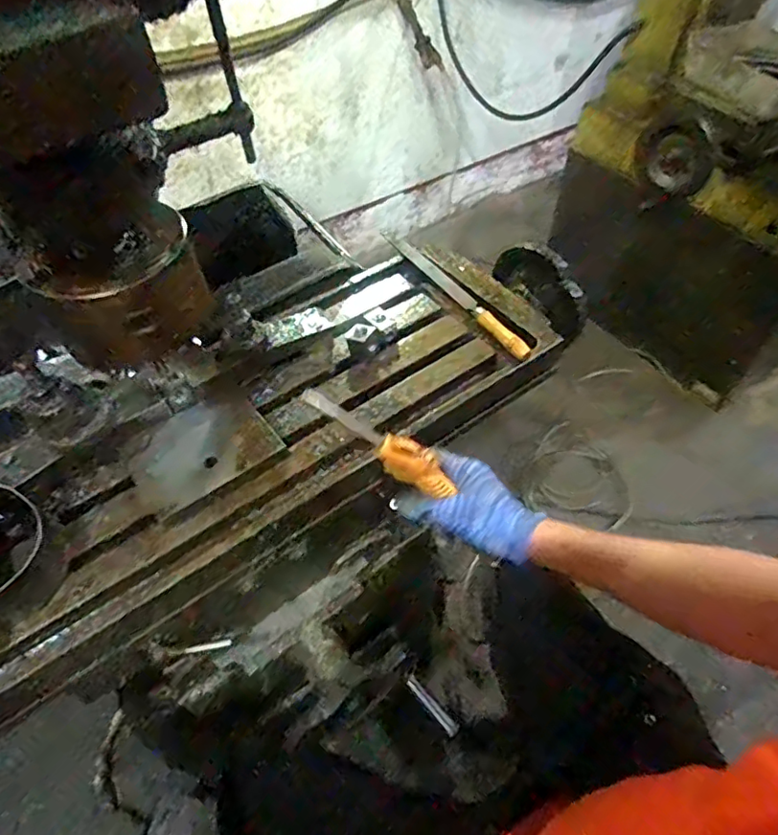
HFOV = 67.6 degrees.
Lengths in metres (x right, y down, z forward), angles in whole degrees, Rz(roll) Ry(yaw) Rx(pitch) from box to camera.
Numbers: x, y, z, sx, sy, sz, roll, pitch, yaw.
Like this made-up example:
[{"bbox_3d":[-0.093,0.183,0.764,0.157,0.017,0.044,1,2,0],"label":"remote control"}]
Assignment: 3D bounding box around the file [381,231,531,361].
[{"bbox_3d":[0.077,-0.158,0.706,0.024,0.024,0.280,-26,56,-19],"label":"file"}]

